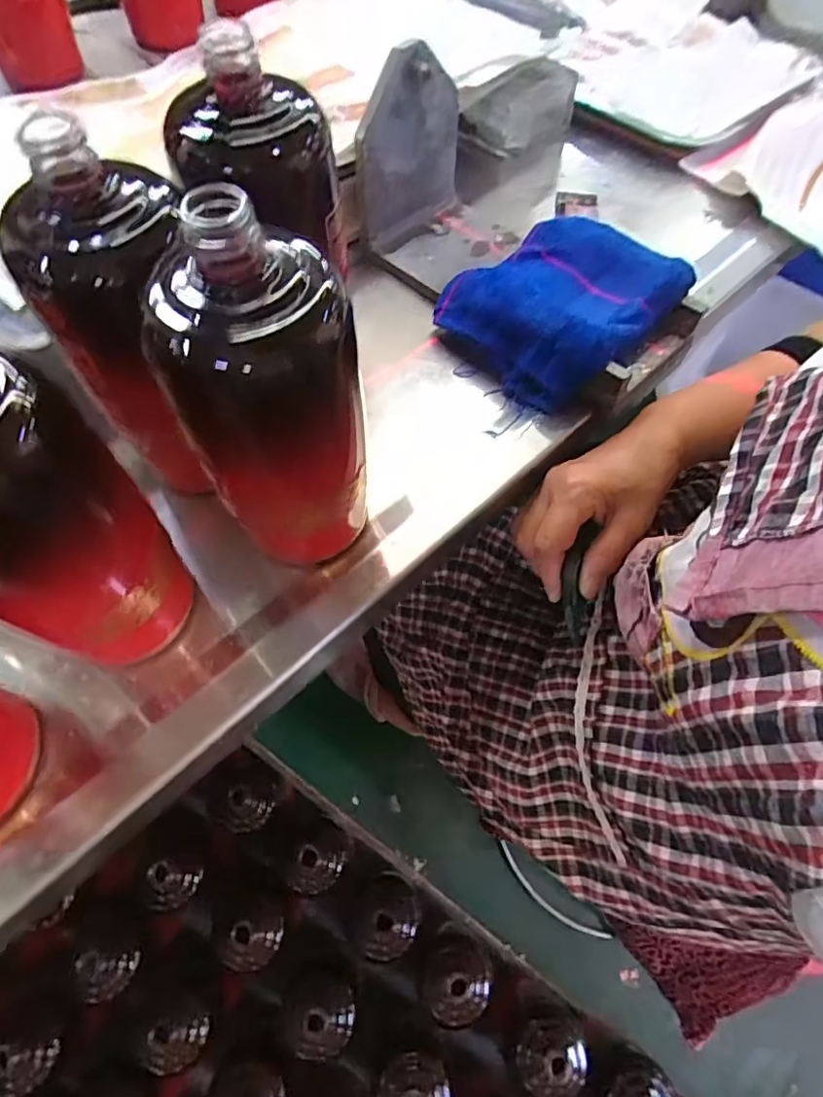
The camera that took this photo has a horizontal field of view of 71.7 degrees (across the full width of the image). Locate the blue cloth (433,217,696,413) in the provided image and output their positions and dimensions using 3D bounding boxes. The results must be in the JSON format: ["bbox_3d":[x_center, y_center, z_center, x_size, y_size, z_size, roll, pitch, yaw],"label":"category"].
[{"bbox_3d":[0.113,-0.182,0.417,0.159,0.046,0.129,-38,72,-18],"label":"blue cloth"}]

